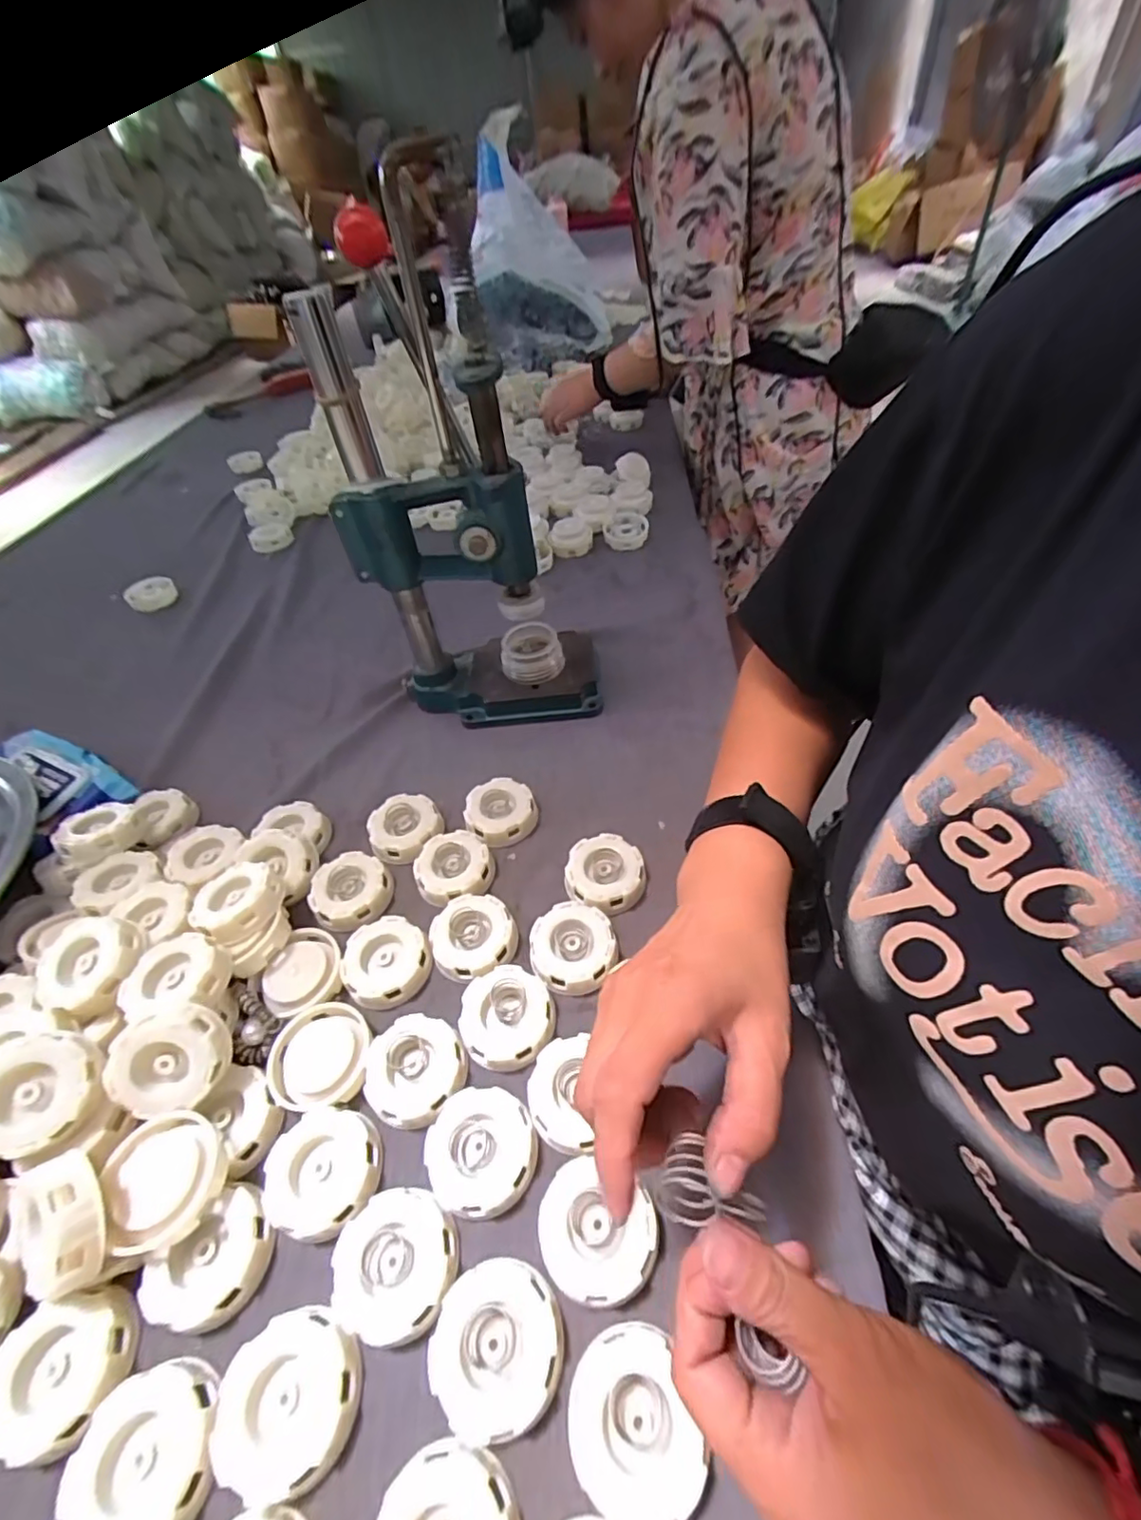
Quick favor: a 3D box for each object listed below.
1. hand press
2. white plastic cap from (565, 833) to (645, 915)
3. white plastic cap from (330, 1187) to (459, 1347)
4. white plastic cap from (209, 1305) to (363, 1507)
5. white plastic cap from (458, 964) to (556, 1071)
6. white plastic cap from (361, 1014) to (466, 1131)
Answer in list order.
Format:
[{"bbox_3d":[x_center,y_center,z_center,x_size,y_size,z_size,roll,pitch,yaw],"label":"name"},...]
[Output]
[{"bbox_3d":[-0.092,-0.204,0.500,0.195,0.380,0.115,-6,47,1],"label":"hand press"},{"bbox_3d":[0.027,0.090,0.457,0.059,0.023,0.058,-3,47,3],"label":"white plastic cap"},{"bbox_3d":[-0.093,0.266,0.307,0.061,0.017,0.061,-3,47,3],"label":"white plastic cap"},{"bbox_3d":[-0.134,0.307,0.280,0.062,0.017,0.060,-3,47,3],"label":"white plastic cap"},{"bbox_3d":[-0.042,0.173,0.390,0.060,0.020,0.061,-3,47,3],"label":"white plastic cap"},{"bbox_3d":[-0.098,0.197,0.368,0.060,0.019,0.060,-3,47,3],"label":"white plastic cap"}]

